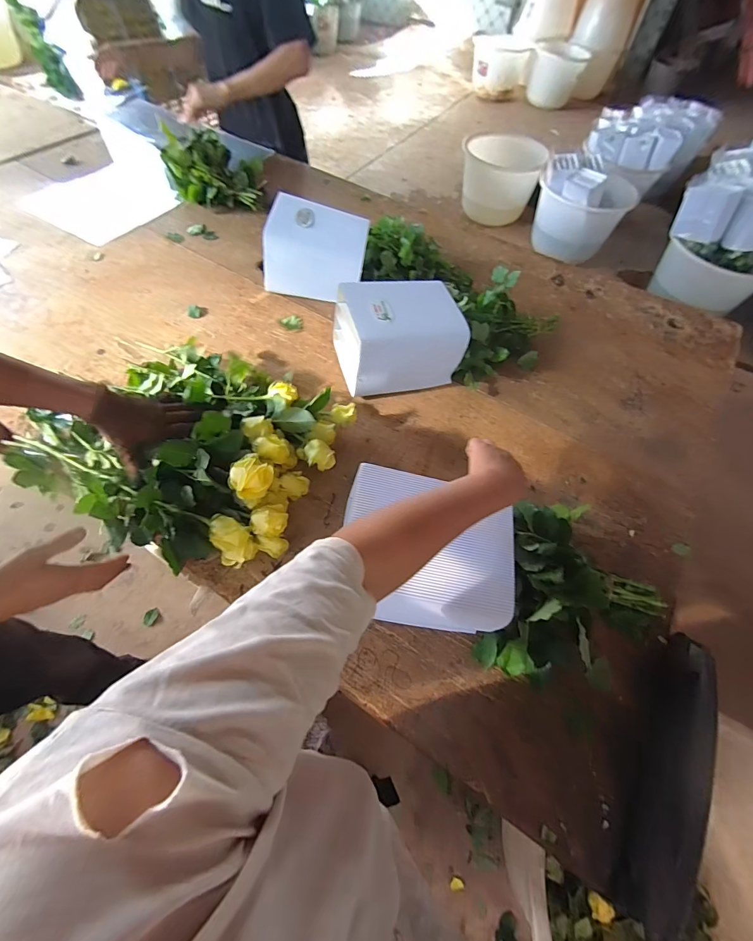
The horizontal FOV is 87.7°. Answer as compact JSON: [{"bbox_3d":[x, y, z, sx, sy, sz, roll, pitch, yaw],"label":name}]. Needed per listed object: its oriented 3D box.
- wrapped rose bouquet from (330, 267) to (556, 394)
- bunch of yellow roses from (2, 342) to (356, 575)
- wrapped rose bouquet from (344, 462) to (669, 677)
[{"bbox_3d":[0.150,-0.279,0.786,0.436,0.141,0.171,-13,60,-11],"label":"wrapped rose bouquet"},{"bbox_3d":[-0.320,-0.064,0.633,0.474,0.127,0.344,18,59,7],"label":"bunch of yellow roses"},{"bbox_3d":[0.172,0.143,0.524,0.420,0.146,0.209,5,58,0],"label":"wrapped rose bouquet"}]

